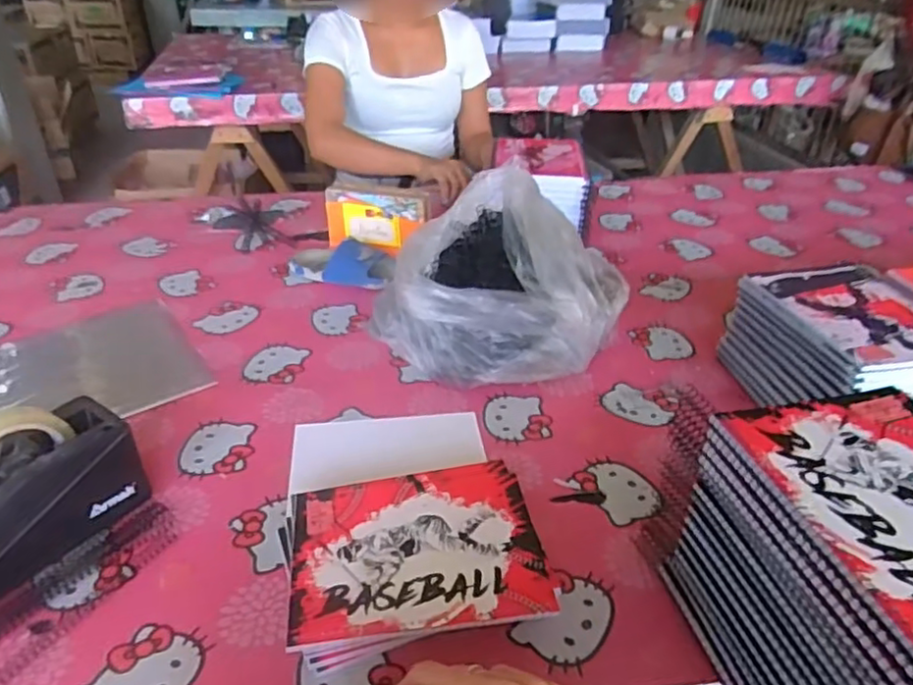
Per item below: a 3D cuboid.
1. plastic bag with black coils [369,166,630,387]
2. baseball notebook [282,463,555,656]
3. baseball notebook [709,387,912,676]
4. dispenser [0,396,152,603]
[{"bbox_3d":[0.047,-0.070,0.810,0.271,0.190,0.231,18,36,27],"label":"plastic bag with black coils"},{"bbox_3d":[-0.033,0.164,0.543,0.198,0.007,0.156,-6,33,-9],"label":"baseball notebook"},{"bbox_3d":[0.276,0.098,0.400,0.154,0.014,0.196,-7,33,-11],"label":"baseball notebook"},{"bbox_3d":[-0.368,0.134,0.548,0.076,0.119,0.198,20,37,28],"label":"dispenser"}]

